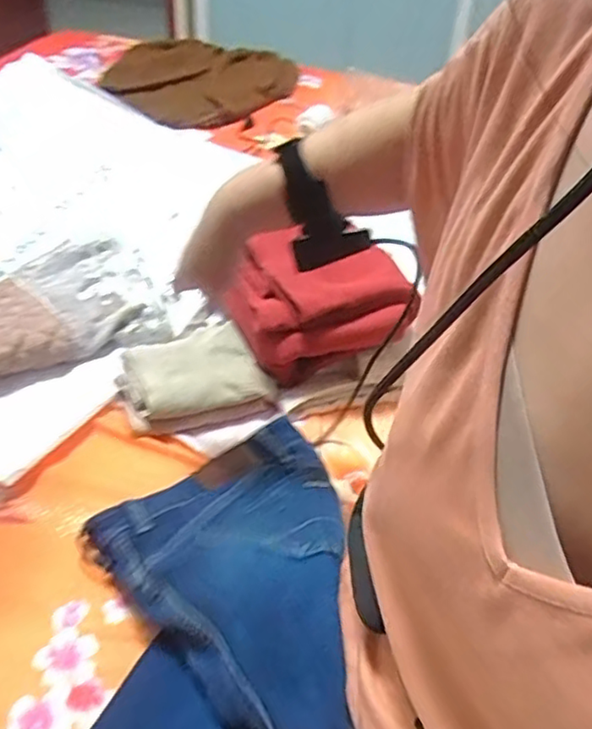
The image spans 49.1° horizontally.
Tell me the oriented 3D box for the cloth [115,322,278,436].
[{"bbox_3d":[-0.125,0.008,0.772,0.169,0.034,0.129,-12,44,-18],"label":"cloth"}]

